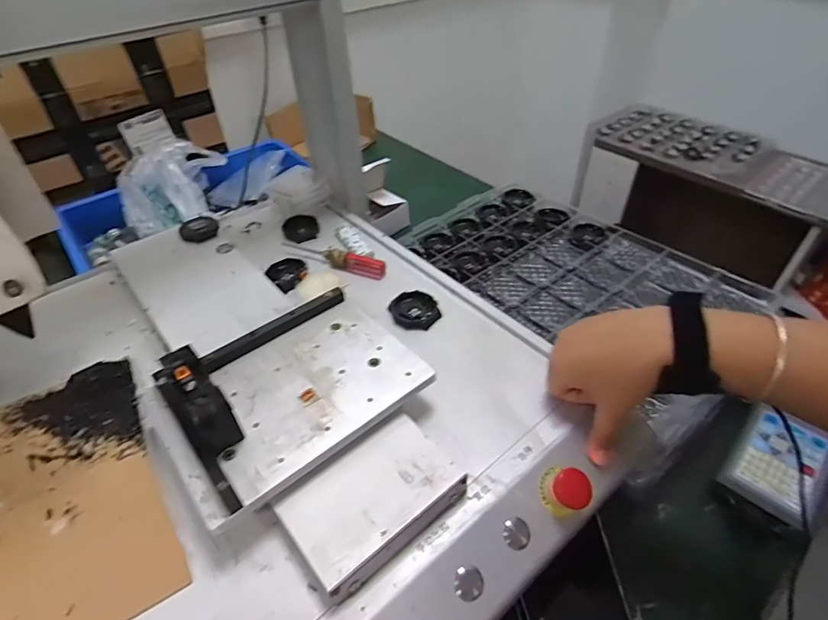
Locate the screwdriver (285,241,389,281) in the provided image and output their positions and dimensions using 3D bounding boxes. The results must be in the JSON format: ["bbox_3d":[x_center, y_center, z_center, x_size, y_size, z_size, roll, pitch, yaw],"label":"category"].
[{"bbox_3d":[-0.098,-0.065,0.568,0.140,0.016,0.022,18,46,20],"label":"screwdriver"}]

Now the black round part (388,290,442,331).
[{"bbox_3d":[0.000,-0.001,0.504,0.046,0.008,0.053,-31,50,-29],"label":"black round part"}]

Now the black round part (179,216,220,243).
[{"bbox_3d":[-0.267,-0.101,0.591,0.043,0.012,0.043,-1,42,1],"label":"black round part"}]

